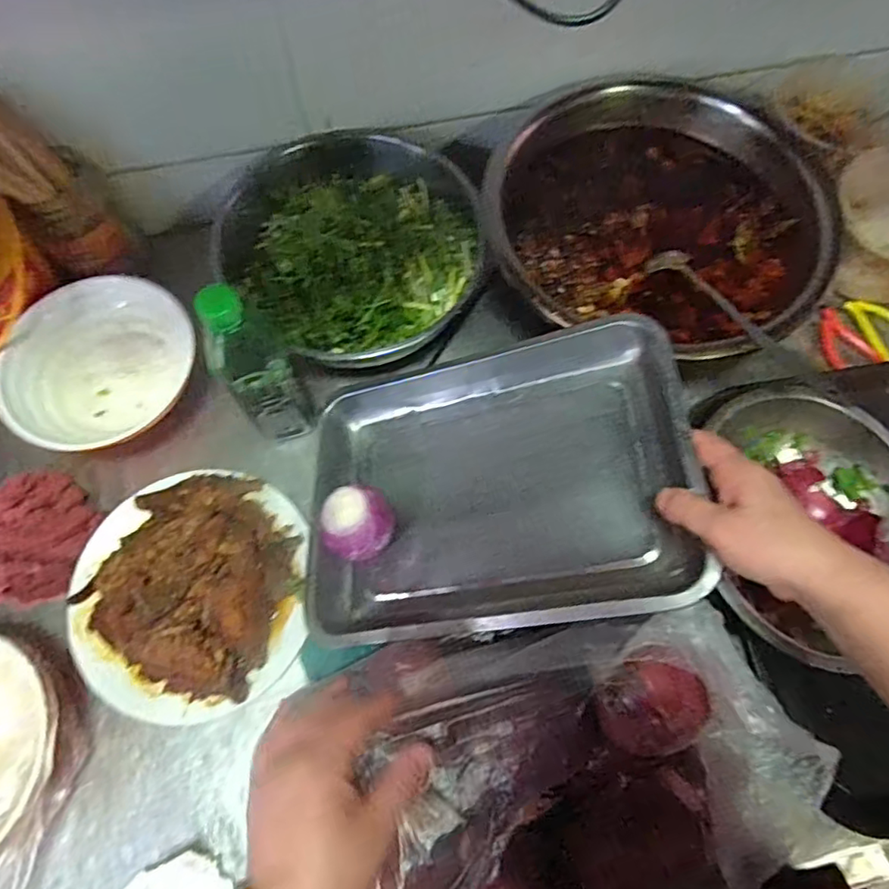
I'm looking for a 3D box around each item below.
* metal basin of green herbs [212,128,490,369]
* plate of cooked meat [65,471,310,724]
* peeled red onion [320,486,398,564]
[{"bbox_3d":[-0.104,-0.226,0.636,0.268,0.081,0.279,-18,70,-6],"label":"metal basin of green herbs"},{"bbox_3d":[-0.234,0.127,0.533,0.215,0.047,0.221,-3,69,-1],"label":"plate of cooked meat"},{"bbox_3d":[-0.078,0.069,0.536,0.063,0.068,0.060,0,69,0],"label":"peeled red onion"}]

